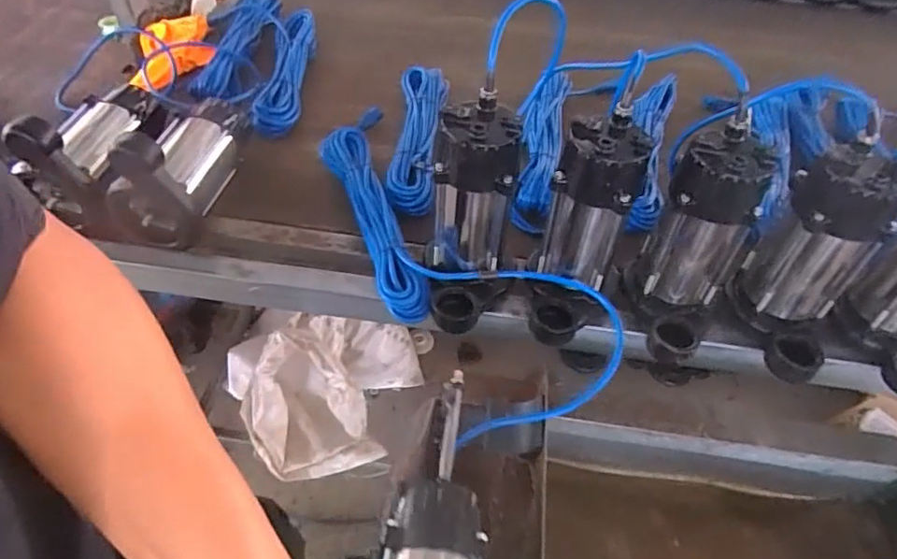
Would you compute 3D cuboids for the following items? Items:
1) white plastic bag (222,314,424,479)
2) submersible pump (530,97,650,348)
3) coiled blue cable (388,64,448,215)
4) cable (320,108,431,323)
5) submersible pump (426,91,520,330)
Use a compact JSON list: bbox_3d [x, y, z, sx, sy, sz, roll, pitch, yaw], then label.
[{"bbox_3d":[-0.263,0.250,1.312,0.424,0.373,0.337,-10,51,-11],"label":"white plastic bag"},{"bbox_3d":[0.152,-0.048,0.652,0.102,0.234,0.152,18,51,12],"label":"submersible pump"},{"bbox_3d":[-0.045,-0.244,0.940,0.082,0.051,0.350,2,49,-1],"label":"coiled blue cable"},{"bbox_3d":[-0.118,-0.115,0.824,0.104,0.045,0.418,-9,51,-11],"label":"cable"},{"bbox_3d":[0.026,-0.067,0.655,0.102,0.218,0.152,6,49,2],"label":"submersible pump"}]

